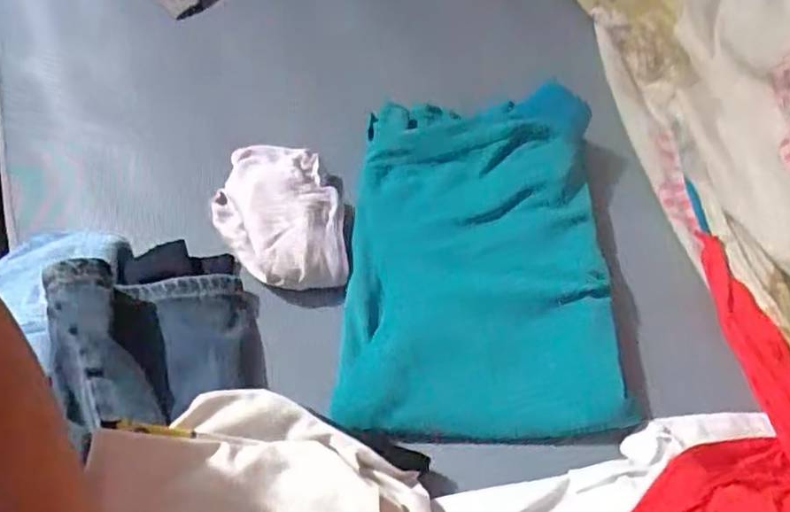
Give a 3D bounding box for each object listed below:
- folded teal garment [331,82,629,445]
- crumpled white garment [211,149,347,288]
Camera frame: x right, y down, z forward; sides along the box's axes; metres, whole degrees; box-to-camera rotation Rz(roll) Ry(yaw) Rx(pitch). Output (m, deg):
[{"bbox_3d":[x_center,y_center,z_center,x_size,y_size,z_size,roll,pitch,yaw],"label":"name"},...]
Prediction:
[{"bbox_3d":[0.070,-0.009,0.566,0.210,0.041,0.322,5,55,-2],"label":"folded teal garment"},{"bbox_3d":[-0.100,-0.042,0.575,0.103,0.031,0.146,-5,55,-9],"label":"crumpled white garment"}]

